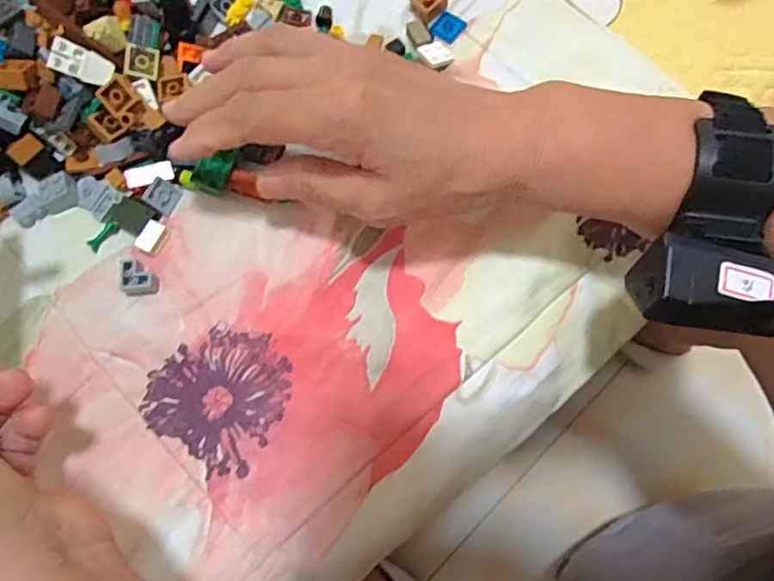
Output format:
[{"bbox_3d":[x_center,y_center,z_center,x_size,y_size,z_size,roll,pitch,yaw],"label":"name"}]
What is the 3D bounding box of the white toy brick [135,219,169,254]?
[{"bbox_3d":[-0.123,-0.028,0.314,0.011,0.005,0.016,26,77,5],"label":"white toy brick"}]

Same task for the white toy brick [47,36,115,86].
[{"bbox_3d":[-0.158,-0.118,0.311,0.030,0.005,0.016,19,90,-31],"label":"white toy brick"}]

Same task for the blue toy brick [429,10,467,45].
[{"bbox_3d":[0.035,-0.153,0.346,0.017,0.004,0.018,36,78,7],"label":"blue toy brick"}]

